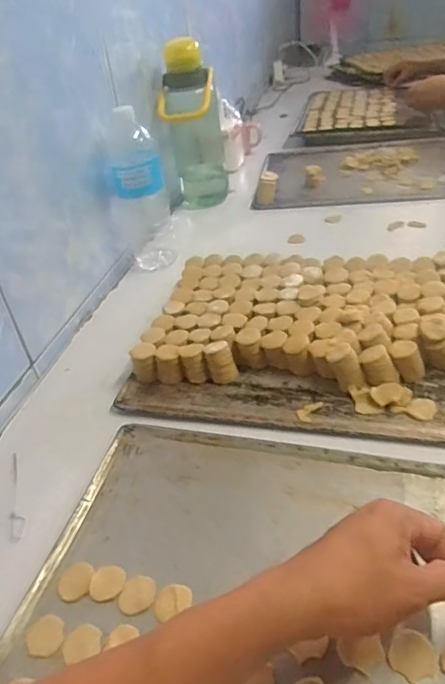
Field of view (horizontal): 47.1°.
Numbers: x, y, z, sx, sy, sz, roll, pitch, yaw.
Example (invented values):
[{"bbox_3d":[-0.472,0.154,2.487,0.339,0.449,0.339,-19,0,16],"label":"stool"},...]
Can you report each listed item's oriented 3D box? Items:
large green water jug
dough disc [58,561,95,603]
[{"bbox_3d":[-0.054,-0.407,0.991,0.109,0.288,0.099,-3,38,4],"label":"large green water jug"},{"bbox_3d":[-0.124,0.203,0.434,0.028,0.004,0.032,6,39,16],"label":"dough disc"}]

